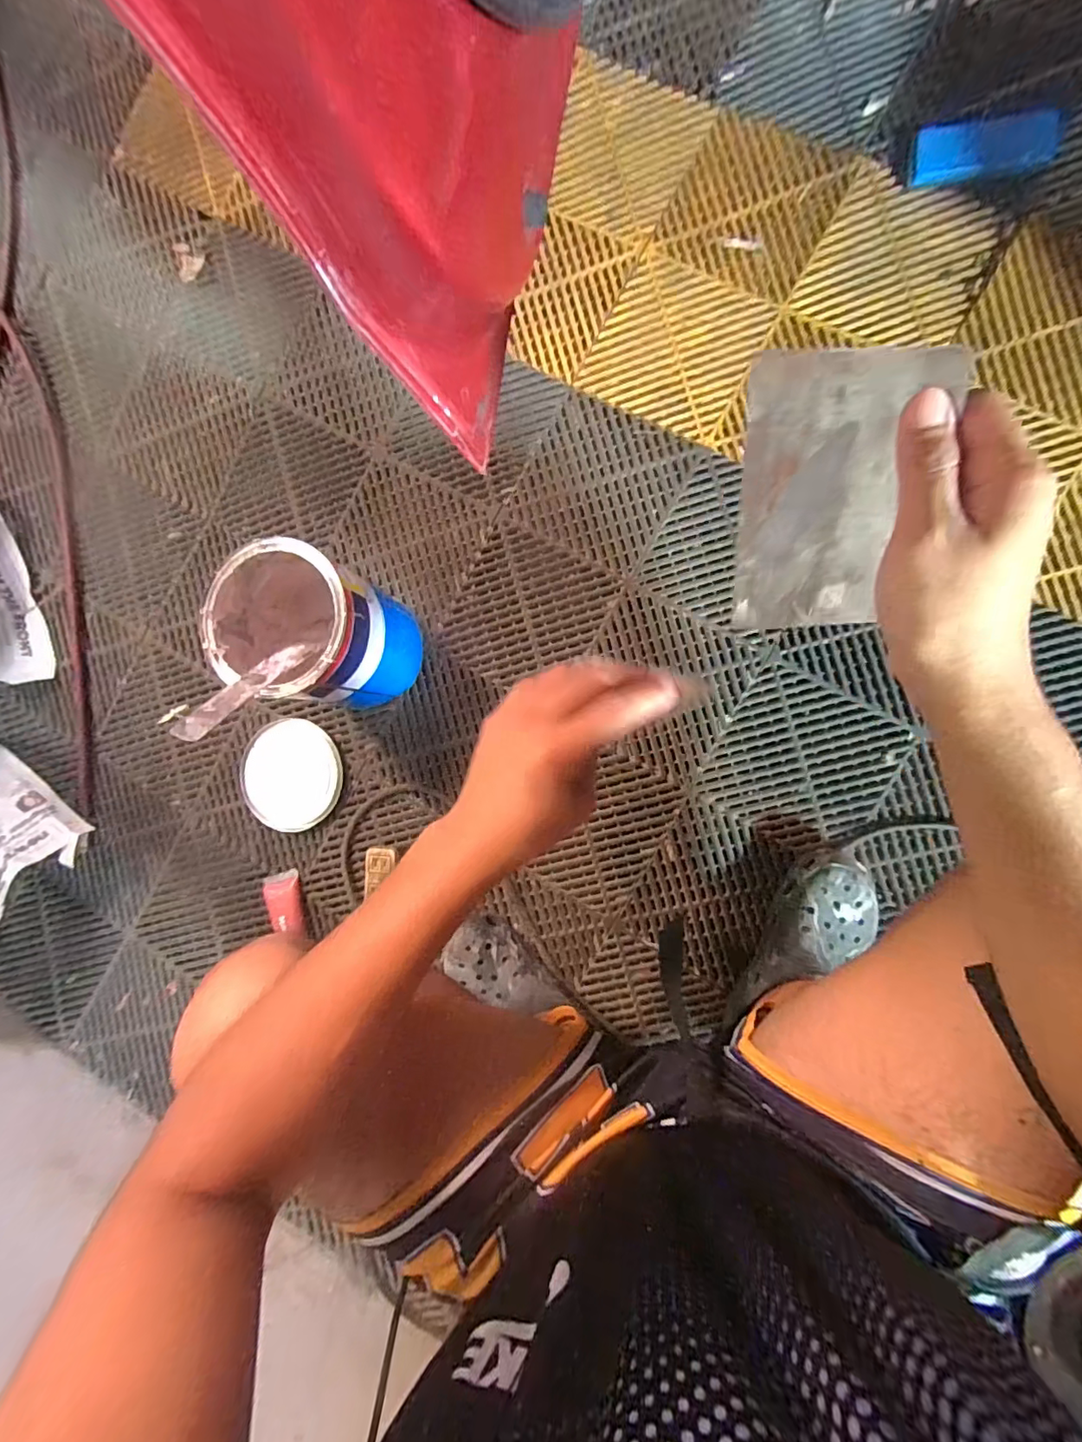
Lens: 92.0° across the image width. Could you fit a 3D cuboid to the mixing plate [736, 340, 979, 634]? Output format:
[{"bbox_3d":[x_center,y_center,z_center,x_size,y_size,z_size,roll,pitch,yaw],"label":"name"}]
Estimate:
[{"bbox_3d":[0.147,-0.113,0.271,0.091,0.004,0.135,23,126,44],"label":"mixing plate"}]

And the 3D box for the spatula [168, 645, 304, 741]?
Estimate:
[{"bbox_3d":[-0.294,-0.035,0.523,0.029,0.189,0.007,22,122,-8],"label":"spatula"}]

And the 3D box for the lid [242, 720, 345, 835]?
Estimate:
[{"bbox_3d":[-0.353,0.076,0.734,0.148,0.012,0.147,0,90,9],"label":"lid"}]

